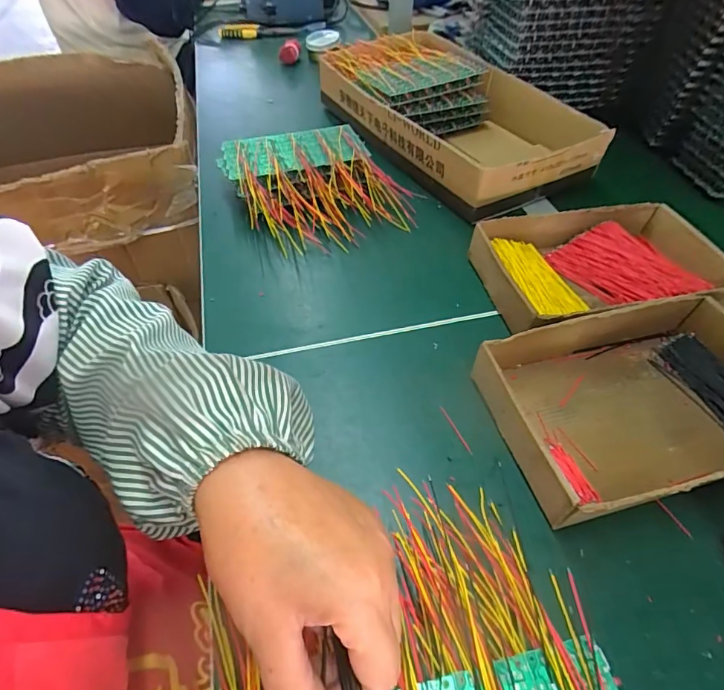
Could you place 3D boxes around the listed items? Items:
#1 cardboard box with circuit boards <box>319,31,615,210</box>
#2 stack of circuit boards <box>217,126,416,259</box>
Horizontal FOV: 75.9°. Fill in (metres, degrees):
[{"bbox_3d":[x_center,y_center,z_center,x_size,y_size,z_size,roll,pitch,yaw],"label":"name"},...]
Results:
[{"bbox_3d":[0.127,-0.339,0.668,0.240,0.074,0.407,-22,53,-19],"label":"cardboard box with circuit boards"},{"bbox_3d":[-0.056,-0.199,0.578,0.190,0.054,0.216,-23,53,-20],"label":"stack of circuit boards"}]

